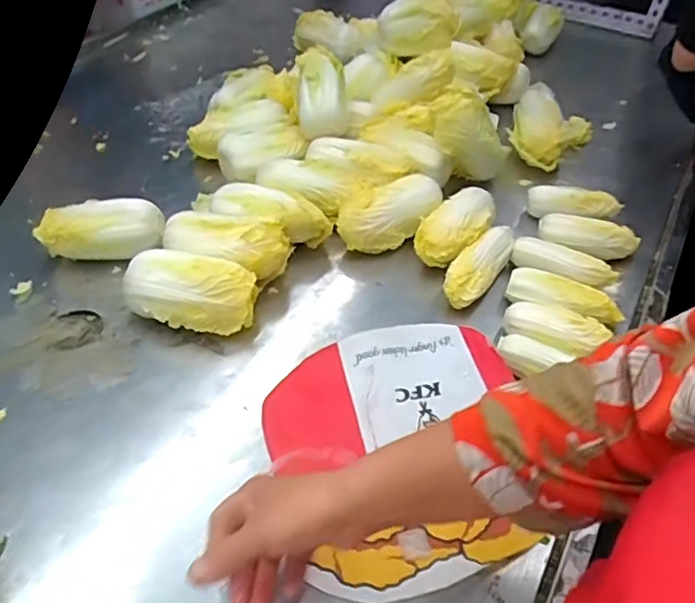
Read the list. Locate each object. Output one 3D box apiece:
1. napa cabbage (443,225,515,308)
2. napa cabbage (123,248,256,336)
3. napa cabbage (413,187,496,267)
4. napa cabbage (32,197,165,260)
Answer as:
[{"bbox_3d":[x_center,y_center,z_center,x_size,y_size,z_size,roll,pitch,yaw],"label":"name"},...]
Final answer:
[{"bbox_3d":[0.155,-0.045,0.677,0.045,0.033,0.131,30,54,24],"label":"napa cabbage"},{"bbox_3d":[-0.167,-0.012,0.627,0.134,0.069,0.075,5,48,5],"label":"napa cabbage"},{"bbox_3d":[0.133,-0.090,0.713,0.066,0.053,0.122,35,56,28],"label":"napa cabbage"},{"bbox_3d":[-0.298,-0.085,0.704,0.148,0.063,0.066,-3,47,-3],"label":"napa cabbage"}]

